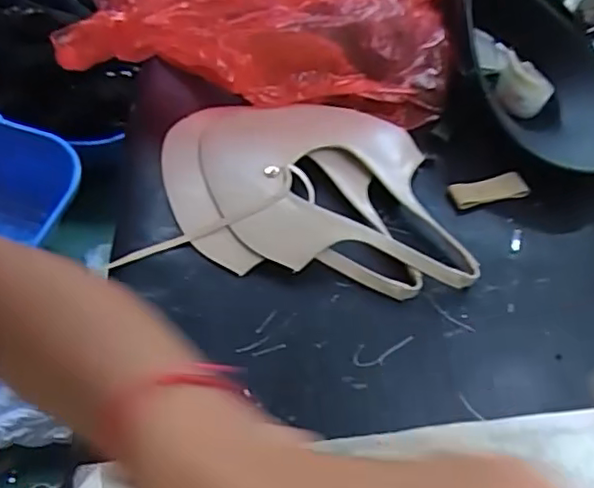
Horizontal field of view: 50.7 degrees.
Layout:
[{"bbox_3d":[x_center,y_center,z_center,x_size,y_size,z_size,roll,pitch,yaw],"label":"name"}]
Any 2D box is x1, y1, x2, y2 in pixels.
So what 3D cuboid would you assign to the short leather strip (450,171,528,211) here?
[{"bbox_3d":[0.149,-0.041,0.489,0.060,0.012,0.020,-10,51,-10],"label":"short leather strip"}]

